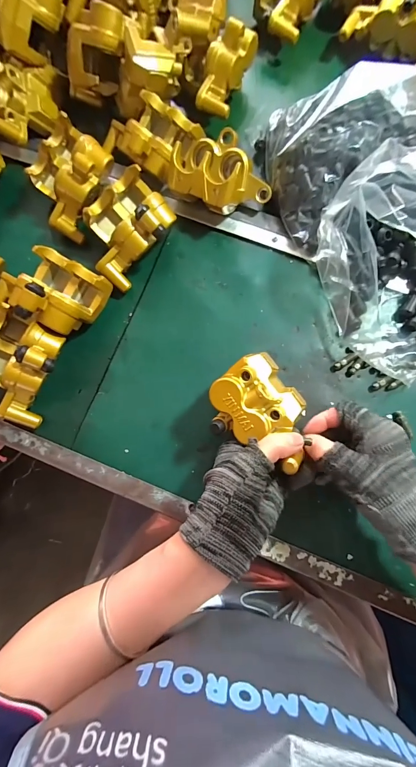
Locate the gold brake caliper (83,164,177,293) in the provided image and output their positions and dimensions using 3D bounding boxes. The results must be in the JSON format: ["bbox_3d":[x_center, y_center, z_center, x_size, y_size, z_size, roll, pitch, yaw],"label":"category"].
[{"bbox_3d":[-0.082,-0.155,0.325,0.095,0.054,0.077,-44,81,-6],"label":"gold brake caliper"}]

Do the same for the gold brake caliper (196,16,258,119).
[{"bbox_3d":[0.021,-0.337,0.349,0.046,0.046,0.087,32,103,5],"label":"gold brake caliper"}]

